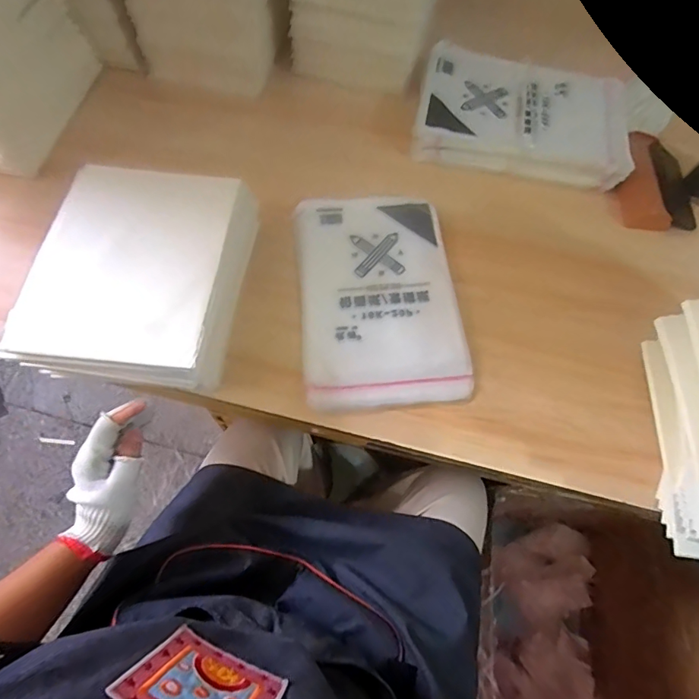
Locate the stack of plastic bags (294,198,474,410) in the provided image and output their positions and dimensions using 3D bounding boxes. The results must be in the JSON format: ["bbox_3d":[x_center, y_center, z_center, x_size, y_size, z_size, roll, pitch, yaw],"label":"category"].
[{"bbox_3d":[0.036,-0.081,0.623,0.208,0.020,0.327,-5,65,-6],"label":"stack of plastic bags"}]

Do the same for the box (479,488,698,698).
[{"bbox_3d":[0.417,0.643,0.967,0.405,0.466,0.589,11,65,2],"label":"box"}]

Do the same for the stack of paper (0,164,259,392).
[{"bbox_3d":[-0.239,-0.079,0.542,0.203,0.129,0.252,5,65,-1],"label":"stack of paper"}]

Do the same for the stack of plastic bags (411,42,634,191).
[{"bbox_3d":[0.276,-0.378,0.736,0.322,0.070,0.230,11,65,2],"label":"stack of plastic bags"}]

